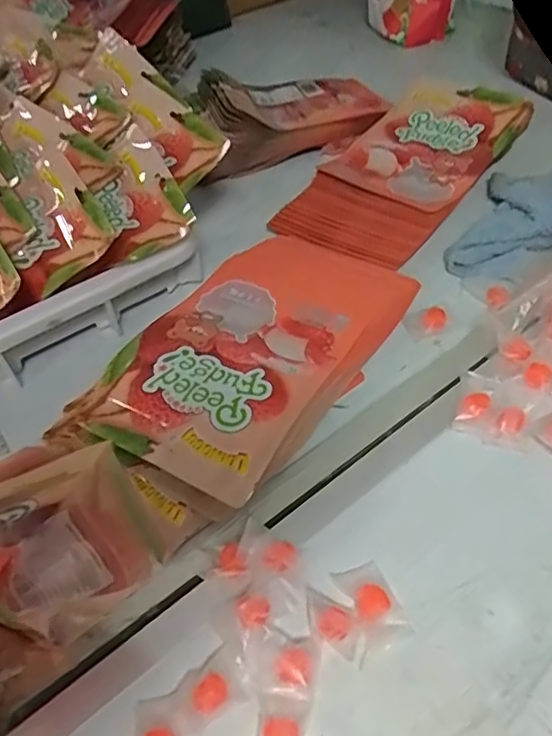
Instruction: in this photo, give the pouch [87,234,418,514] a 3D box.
[{"bbox_3d":[-0.019,-0.026,0.503,0.164,0.018,0.268,26,53,23],"label":"pouch"}]

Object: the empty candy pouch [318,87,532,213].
[{"bbox_3d":[0.178,-0.269,0.684,0.160,0.033,0.216,36,61,29],"label":"empty candy pouch"}]

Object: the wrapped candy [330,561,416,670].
[{"bbox_3d":[0.060,0.152,0.375,0.038,0.011,0.056,-20,52,-11],"label":"wrapped candy"}]

